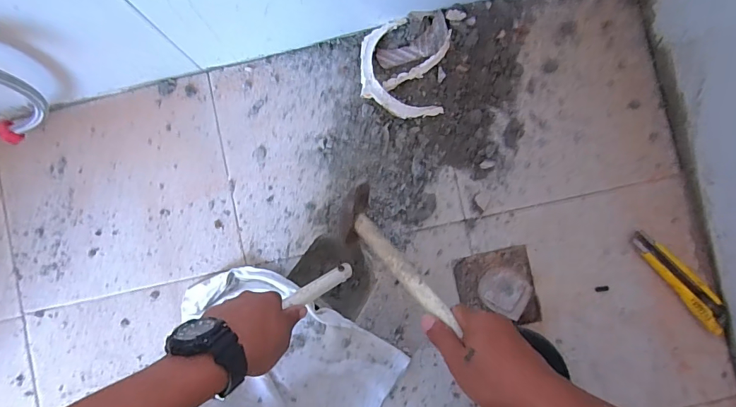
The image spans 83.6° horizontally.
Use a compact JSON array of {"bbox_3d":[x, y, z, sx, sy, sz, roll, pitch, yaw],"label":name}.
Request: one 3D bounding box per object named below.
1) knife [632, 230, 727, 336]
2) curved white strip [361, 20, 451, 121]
[{"bbox_3d":[0.400,0.100,0.527,0.033,0.014,0.157,-42,87,-2],"label":"knife"},{"bbox_3d":[0.047,-0.178,0.538,0.112,0.021,0.132,4,87,1],"label":"curved white strip"}]

